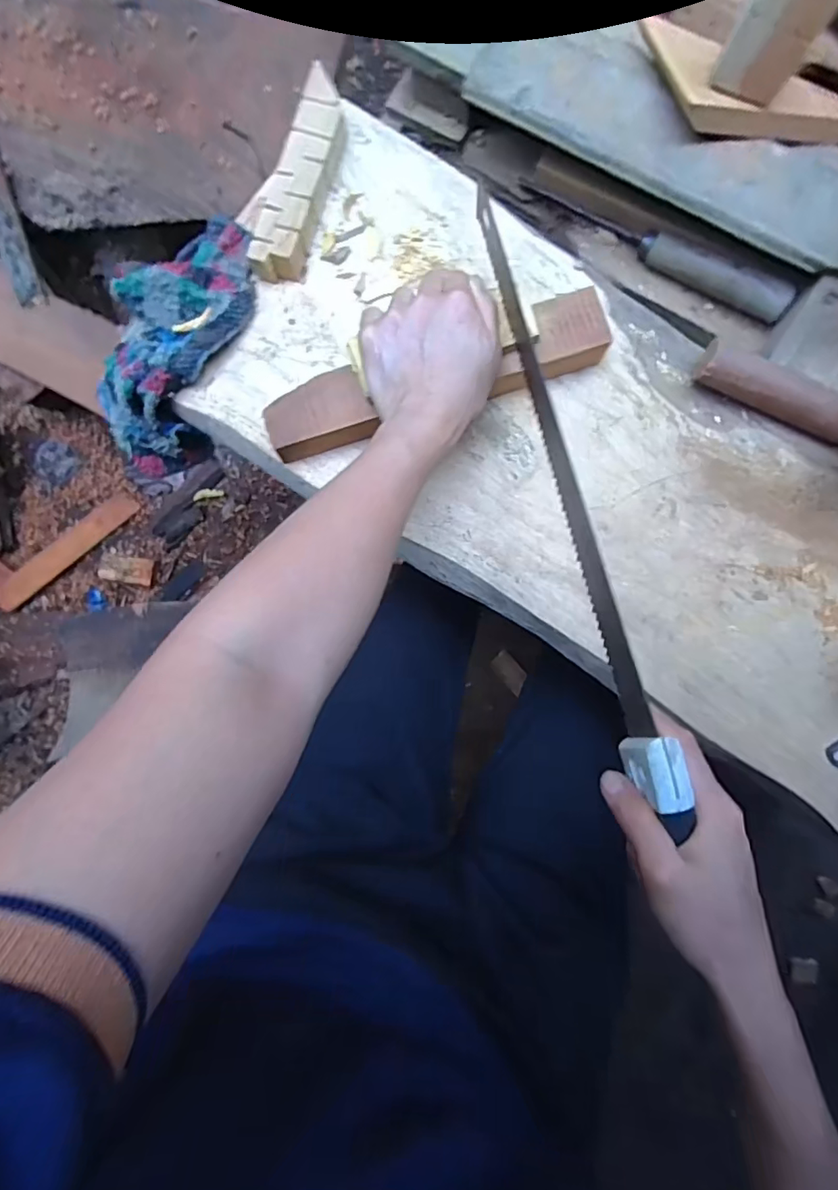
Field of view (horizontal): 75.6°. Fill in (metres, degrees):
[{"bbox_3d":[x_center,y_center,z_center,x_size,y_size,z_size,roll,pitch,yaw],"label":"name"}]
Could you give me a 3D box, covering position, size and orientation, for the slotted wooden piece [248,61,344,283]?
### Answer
[{"bbox_3d":[-0.095,-0.337,0.441,0.038,0.031,0.163,17,88,5],"label":"slotted wooden piece"}]

